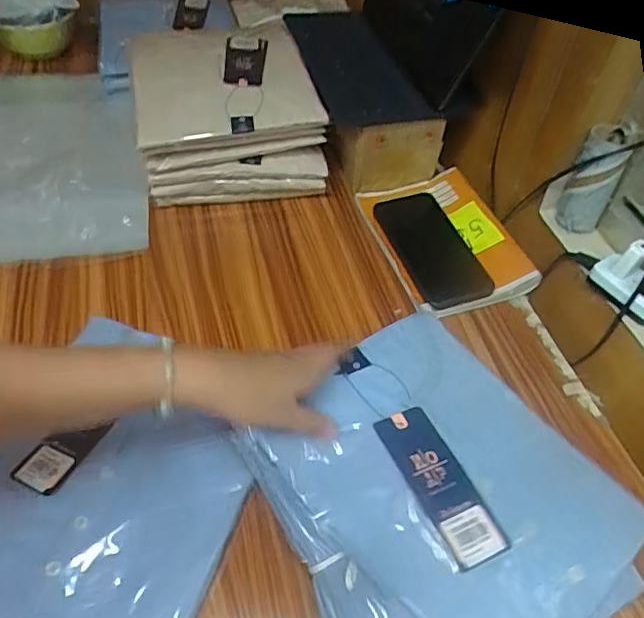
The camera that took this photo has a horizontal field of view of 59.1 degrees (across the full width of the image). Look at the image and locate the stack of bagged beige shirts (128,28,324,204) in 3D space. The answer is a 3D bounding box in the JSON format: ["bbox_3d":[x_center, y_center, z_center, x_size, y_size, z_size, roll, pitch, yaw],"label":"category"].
[{"bbox_3d":[-0.124,-0.249,0.722,0.211,0.126,0.239,-8,51,-11],"label":"stack of bagged beige shirts"}]

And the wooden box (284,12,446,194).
[{"bbox_3d":[0.036,-0.282,0.749,0.132,0.109,0.266,-14,52,-16],"label":"wooden box"}]

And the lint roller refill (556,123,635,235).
[{"bbox_3d":[0.269,-0.128,0.567,0.047,0.097,0.040,27,53,17],"label":"lint roller refill"}]

